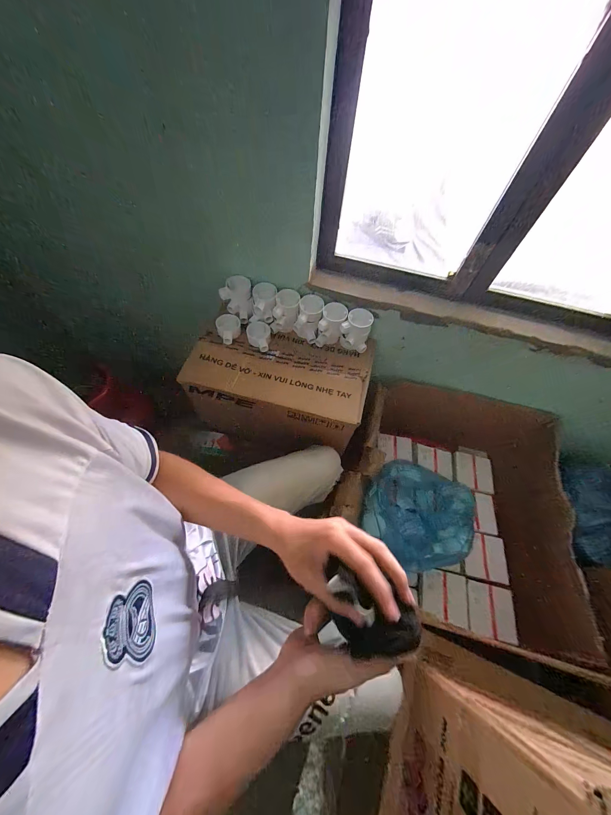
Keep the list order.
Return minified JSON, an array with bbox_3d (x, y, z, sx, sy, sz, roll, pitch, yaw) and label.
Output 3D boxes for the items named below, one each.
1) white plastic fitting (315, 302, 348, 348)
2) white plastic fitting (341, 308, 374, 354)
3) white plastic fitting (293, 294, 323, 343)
[{"bbox_3d":[0.072,-0.224,0.756,0.071,0.106,0.070,13,60,4],"label":"white plastic fitting"},{"bbox_3d":[0.136,-0.207,0.746,0.081,0.102,0.067,14,60,5],"label":"white plastic fitting"},{"bbox_3d":[0.009,-0.244,0.763,0.070,0.108,0.073,13,60,4],"label":"white plastic fitting"}]

